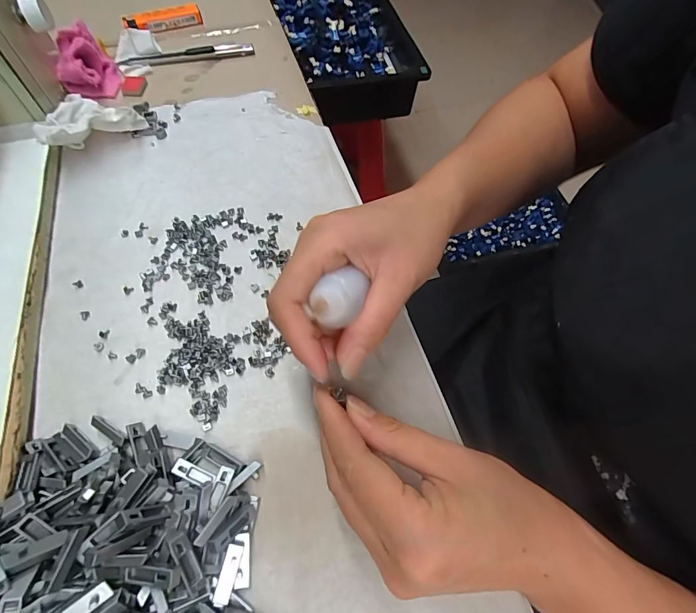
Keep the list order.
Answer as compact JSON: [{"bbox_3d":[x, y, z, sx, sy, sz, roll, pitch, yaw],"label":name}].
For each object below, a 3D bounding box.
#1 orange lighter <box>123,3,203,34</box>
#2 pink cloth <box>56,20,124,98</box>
[{"bbox_3d":[-0.198,-0.308,0.411,0.079,0.012,0.019,-21,63,-14],"label":"orange lighter"},{"bbox_3d":[-0.238,-0.221,0.346,0.048,0.038,0.043,-26,65,-16],"label":"pink cloth"}]

